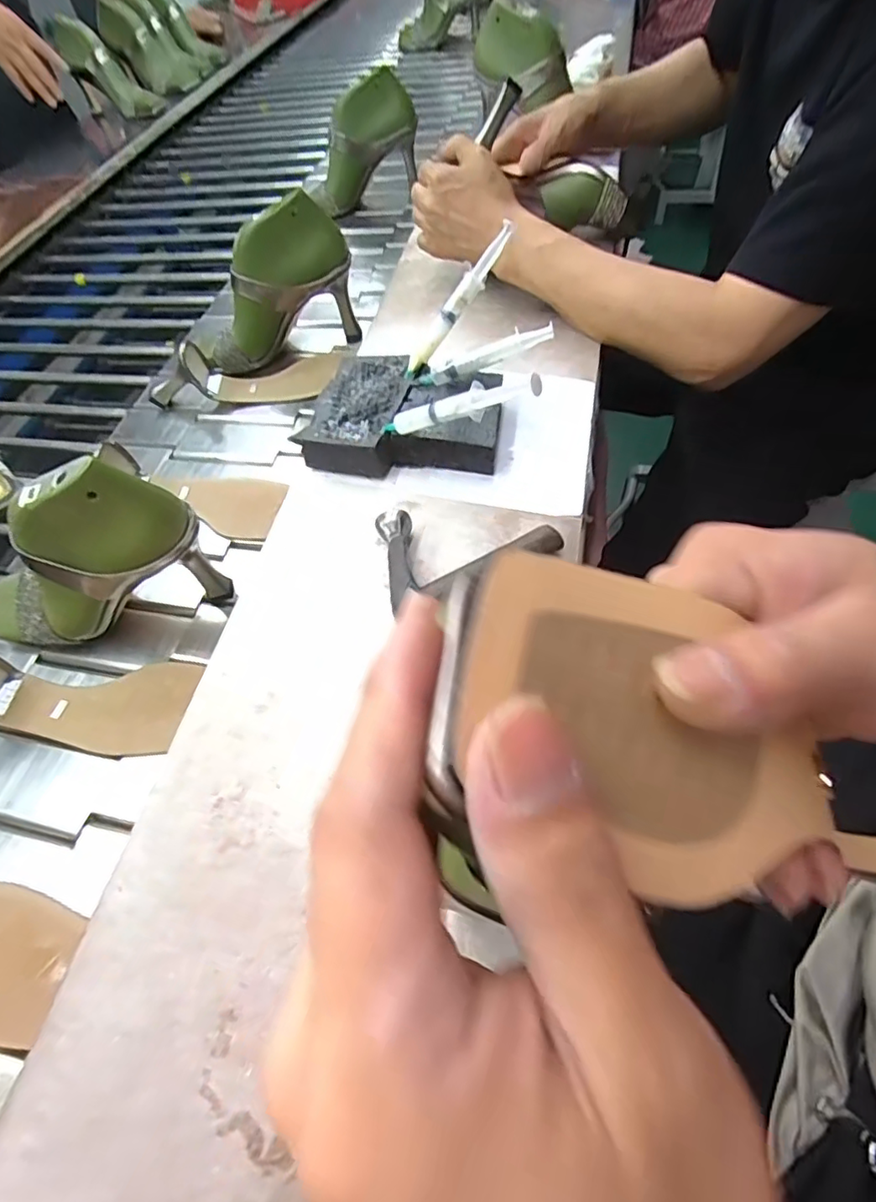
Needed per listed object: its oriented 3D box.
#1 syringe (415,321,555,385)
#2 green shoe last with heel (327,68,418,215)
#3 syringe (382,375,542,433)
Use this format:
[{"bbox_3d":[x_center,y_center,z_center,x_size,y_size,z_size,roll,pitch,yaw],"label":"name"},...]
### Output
[{"bbox_3d":[0.039,-0.209,0.487,0.119,0.018,0.014,-14,54,19],"label":"syringe"},{"bbox_3d":[-0.106,-0.696,0.883,0.147,0.169,0.066,-16,56,-2],"label":"green shoe last with heel"},{"bbox_3d":[0.013,-0.145,0.428,0.147,0.018,0.016,-1,50,40],"label":"syringe"}]

